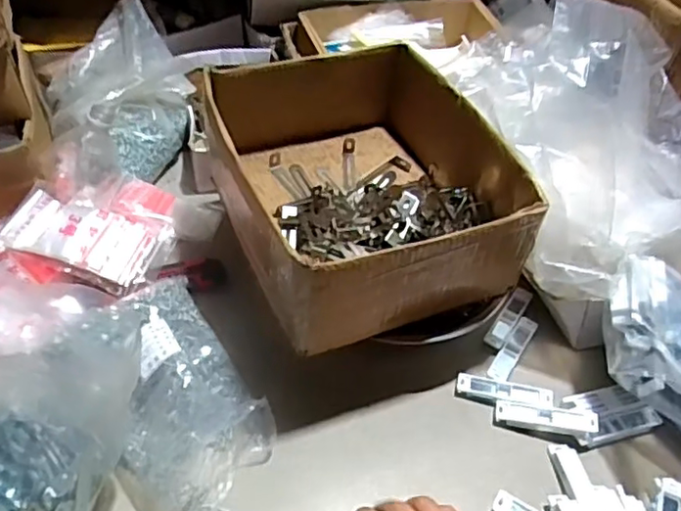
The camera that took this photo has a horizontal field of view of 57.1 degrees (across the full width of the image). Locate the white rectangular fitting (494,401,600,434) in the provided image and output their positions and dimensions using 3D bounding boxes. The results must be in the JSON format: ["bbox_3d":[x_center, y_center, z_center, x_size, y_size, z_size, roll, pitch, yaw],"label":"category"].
[{"bbox_3d":[0.201,0.159,0.615,0.096,0.010,0.022,3,45,15],"label":"white rectangular fitting"}]

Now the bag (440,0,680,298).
[{"bbox_3d":[0.297,-0.120,0.640,0.269,0.196,0.212,-11,48,-15],"label":"bag"}]

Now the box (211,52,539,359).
[{"bbox_3d":[0.019,-0.078,0.648,0.250,0.112,0.301,-15,50,-19],"label":"box"}]

